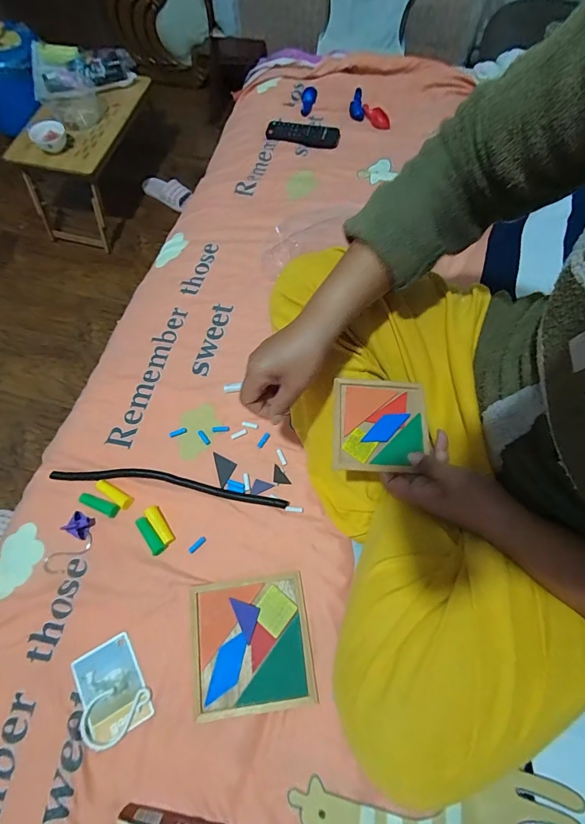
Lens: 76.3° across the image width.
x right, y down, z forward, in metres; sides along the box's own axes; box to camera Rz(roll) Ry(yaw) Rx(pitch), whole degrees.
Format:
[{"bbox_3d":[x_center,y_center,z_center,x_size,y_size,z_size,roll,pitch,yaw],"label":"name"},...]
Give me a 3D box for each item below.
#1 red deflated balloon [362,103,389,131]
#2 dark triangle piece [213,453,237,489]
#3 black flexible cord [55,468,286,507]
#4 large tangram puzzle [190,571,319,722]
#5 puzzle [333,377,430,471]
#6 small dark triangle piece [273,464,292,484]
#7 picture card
[{"bbox_3d":[0.199,-0.707,0.890,0.079,0.021,0.030,39,71,-3],"label":"red deflated balloon"},{"bbox_3d":[-0.100,0.083,0.563,0.029,0.004,0.054,-16,66,-6],"label":"dark triangle piece"},{"bbox_3d":[-0.182,0.103,0.545,0.350,0.009,0.028,6,65,5],"label":"black flexible cord"},{"bbox_3d":[-0.052,0.286,0.466,0.144,0.010,0.141,-8,65,-2],"label":"large tangram puzzle"},{"bbox_3d":[0.100,0.012,0.421,0.105,0.017,0.107,0,65,2],"label":"puzzle"},{"bbox_3d":[-0.015,0.093,0.555,0.026,0.005,0.026,4,65,4],"label":"small dark triangle piece"},{"bbox_3d":[-0.218,0.333,0.452,0.067,0.004,0.098,-26,68,-18],"label":"picture card"}]

